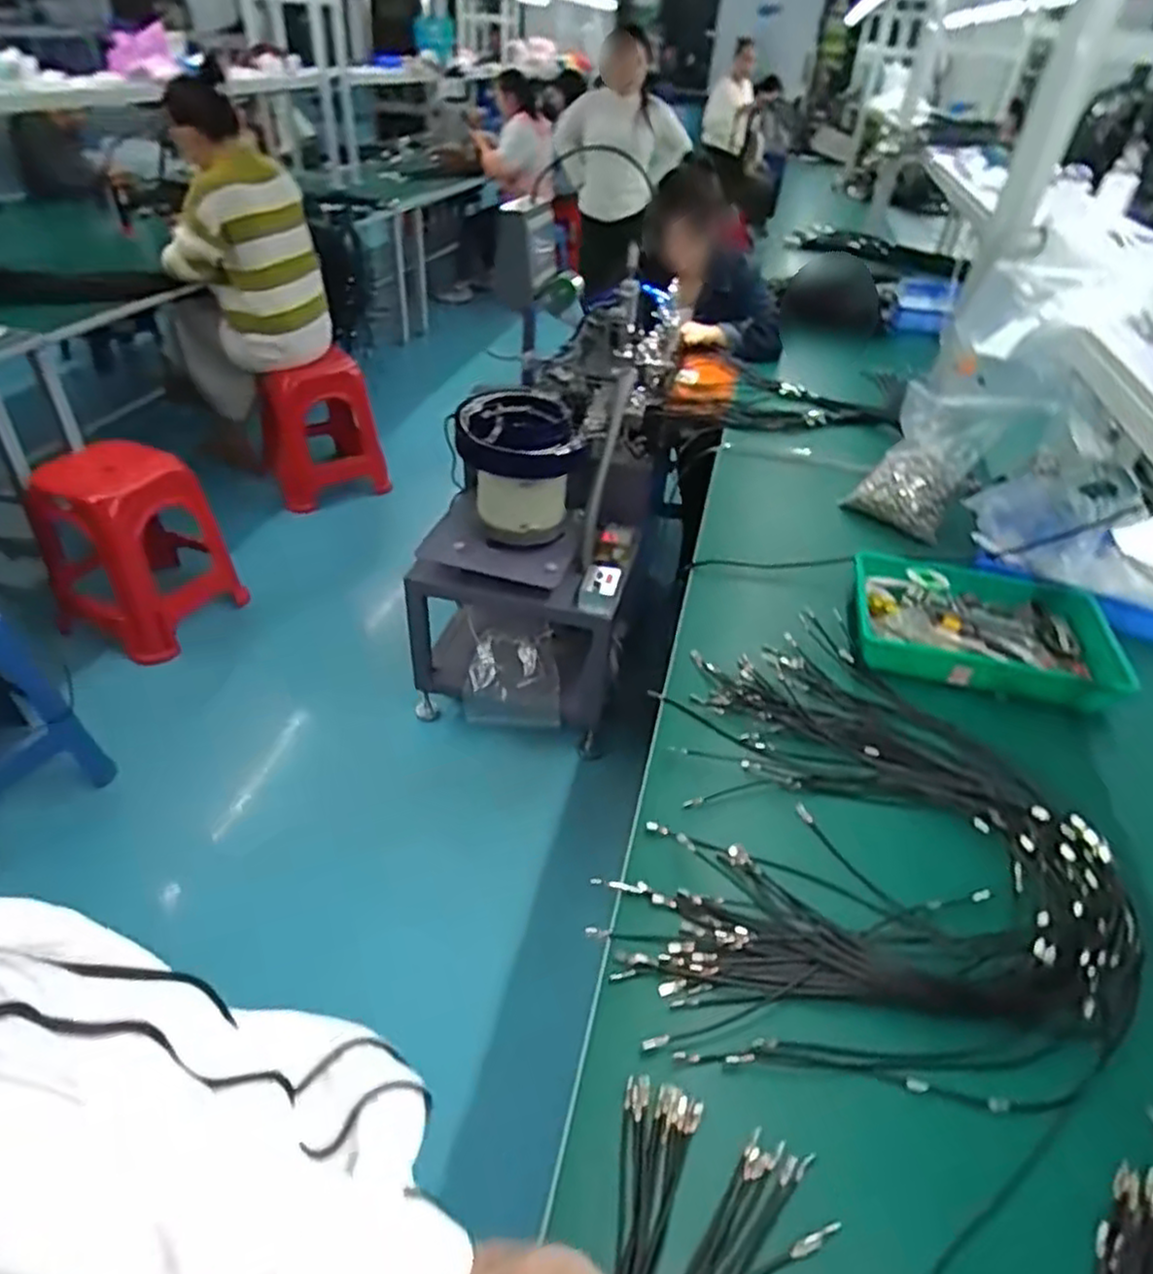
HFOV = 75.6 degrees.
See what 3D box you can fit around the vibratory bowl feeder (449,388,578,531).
[{"bbox_3d":[-0.135,-0.386,1.638,0.259,0.207,0.227,-2,41,-11],"label":"vibratory bowl feeder"}]

